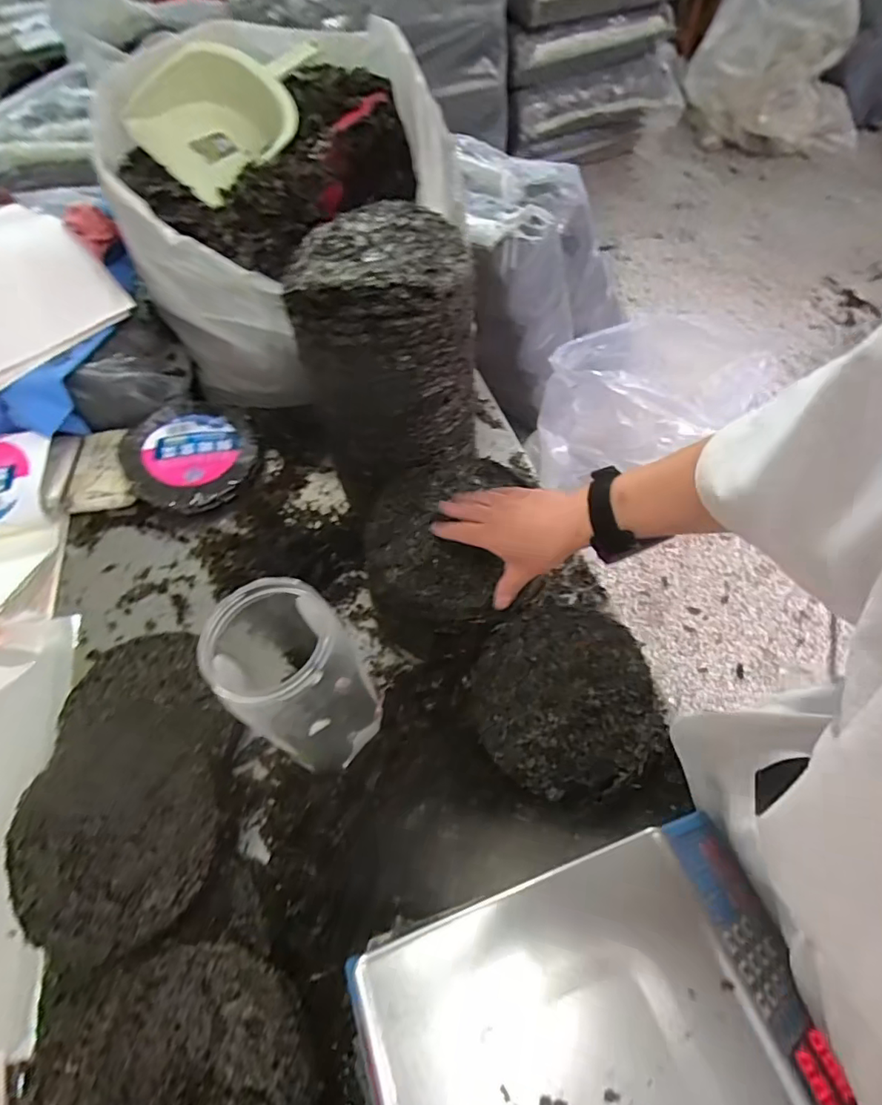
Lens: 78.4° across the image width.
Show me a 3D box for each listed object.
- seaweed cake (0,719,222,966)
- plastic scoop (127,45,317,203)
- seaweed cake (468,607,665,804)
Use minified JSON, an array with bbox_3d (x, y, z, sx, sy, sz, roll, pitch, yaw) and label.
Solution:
[{"bbox_3d":[-0.310,0.267,0.515,0.196,0.019,0.183,-2,57,3],"label":"seaweed cake"},{"bbox_3d":[-0.346,-0.758,0.923,0.163,0.133,0.315,33,65,23],"label":"plastic scoop"},{"bbox_3d":[0.131,0.150,0.568,0.196,0.015,0.184,3,69,-8],"label":"seaweed cake"}]

